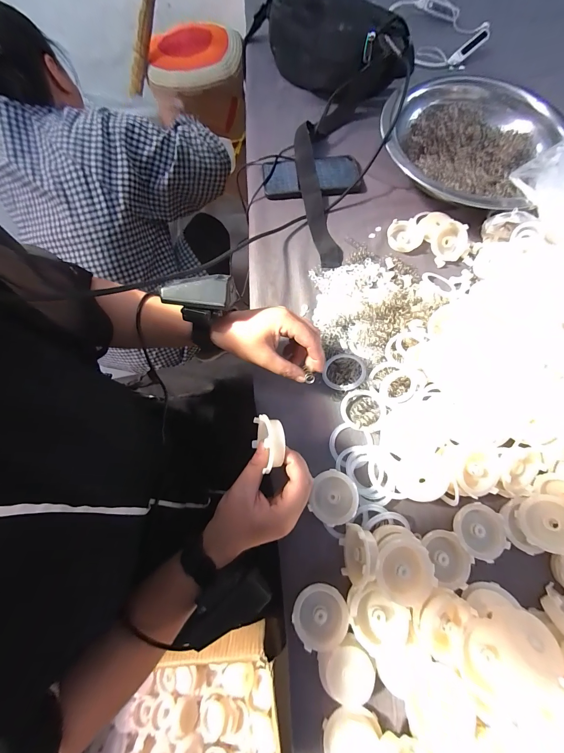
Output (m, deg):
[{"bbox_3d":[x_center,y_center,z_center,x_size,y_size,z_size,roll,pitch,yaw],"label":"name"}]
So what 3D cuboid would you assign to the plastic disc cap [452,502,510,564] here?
[{"bbox_3d":[0.216,0.168,0.326,0.054,0.017,0.051,0,71,0],"label":"plastic disc cap"}]

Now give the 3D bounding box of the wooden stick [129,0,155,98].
[{"bbox_3d":[-0.416,-1.008,0.887,0.040,0.293,0.044,3,67,-34],"label":"wooden stick"}]

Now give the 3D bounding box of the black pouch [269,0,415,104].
[{"bbox_3d":[0.089,-0.611,0.554,0.311,0.107,0.096,29,73,9],"label":"black pouch"}]

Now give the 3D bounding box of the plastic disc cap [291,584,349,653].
[{"bbox_3d":[0.039,0.239,0.295,0.053,0.007,0.052,0,71,0],"label":"plastic disc cap"}]

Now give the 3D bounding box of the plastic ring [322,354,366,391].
[{"bbox_3d":[0.082,-0.007,0.386,0.051,0.011,0.053,0,71,0],"label":"plastic ring"}]

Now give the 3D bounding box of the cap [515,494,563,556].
[{"bbox_3d":[0.279,0.153,0.308,0.053,0.018,0.052,-27,38,24],"label":"cap"}]

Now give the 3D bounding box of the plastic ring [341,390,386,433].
[{"bbox_3d":[0.102,0.043,0.370,0.055,0.008,0.050,0,71,0],"label":"plastic ring"}]

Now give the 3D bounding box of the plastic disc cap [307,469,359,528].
[{"bbox_3d":[0.057,0.133,0.325,0.051,0.011,0.054,-10,66,22],"label":"plastic disc cap"}]

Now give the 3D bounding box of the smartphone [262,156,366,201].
[{"bbox_3d":[0.052,-0.343,0.506,0.166,0.017,0.082,-4,71,-2],"label":"smartphone"}]

